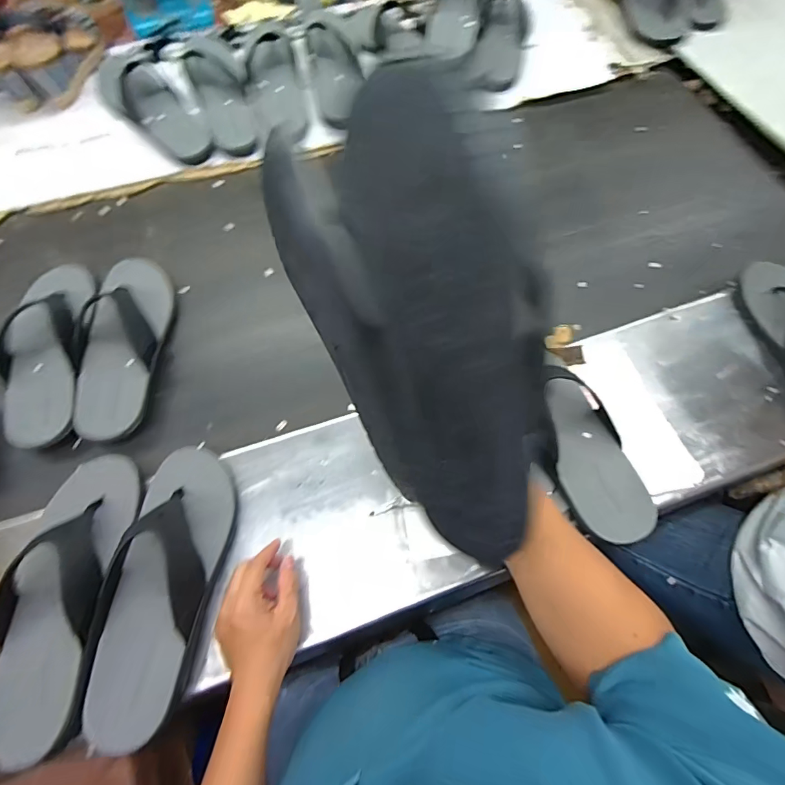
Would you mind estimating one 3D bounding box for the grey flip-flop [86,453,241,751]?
[{"bbox_3d":[-0.236,0.191,0.452,0.102,0.073,0.283,2,64,1],"label":"grey flip-flop"}]

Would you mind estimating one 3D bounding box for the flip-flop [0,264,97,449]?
[{"bbox_3d":[-0.466,-0.073,0.587,0.107,0.050,0.296,-6,64,-3],"label":"flip-flop"}]

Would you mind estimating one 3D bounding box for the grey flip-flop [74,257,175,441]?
[{"bbox_3d":[-0.368,-0.083,0.600,0.098,0.062,0.288,-7,64,-3],"label":"grey flip-flop"}]

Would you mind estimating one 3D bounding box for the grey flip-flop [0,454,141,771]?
[{"bbox_3d":[-0.343,0.199,0.444,0.111,0.067,0.289,1,64,1],"label":"grey flip-flop"}]

